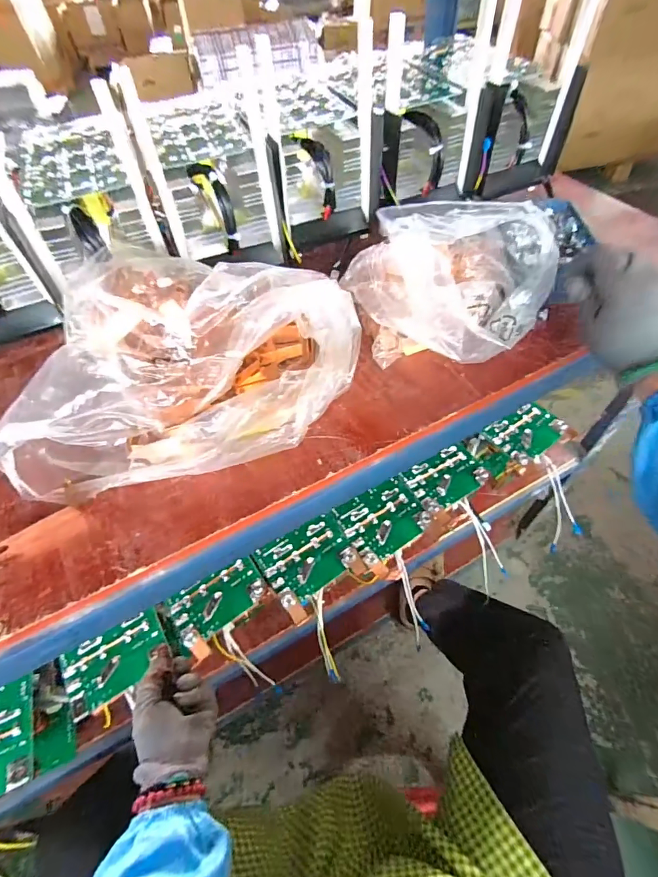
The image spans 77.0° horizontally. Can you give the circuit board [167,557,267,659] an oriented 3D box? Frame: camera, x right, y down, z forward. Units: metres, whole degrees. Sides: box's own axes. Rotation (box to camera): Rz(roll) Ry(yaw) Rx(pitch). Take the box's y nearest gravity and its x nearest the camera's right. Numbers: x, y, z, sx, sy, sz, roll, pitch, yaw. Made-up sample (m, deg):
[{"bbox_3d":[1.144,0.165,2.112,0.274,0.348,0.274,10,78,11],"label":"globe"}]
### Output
[{"bbox_3d":[-0.151,0.226,0.563,0.132,0.017,0.088,-31,58,-17],"label":"circuit board"}]

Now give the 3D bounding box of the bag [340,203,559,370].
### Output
[{"bbox_3d":[0.126,-0.171,0.431,0.194,0.093,0.183,10,56,11],"label":"bag"}]

